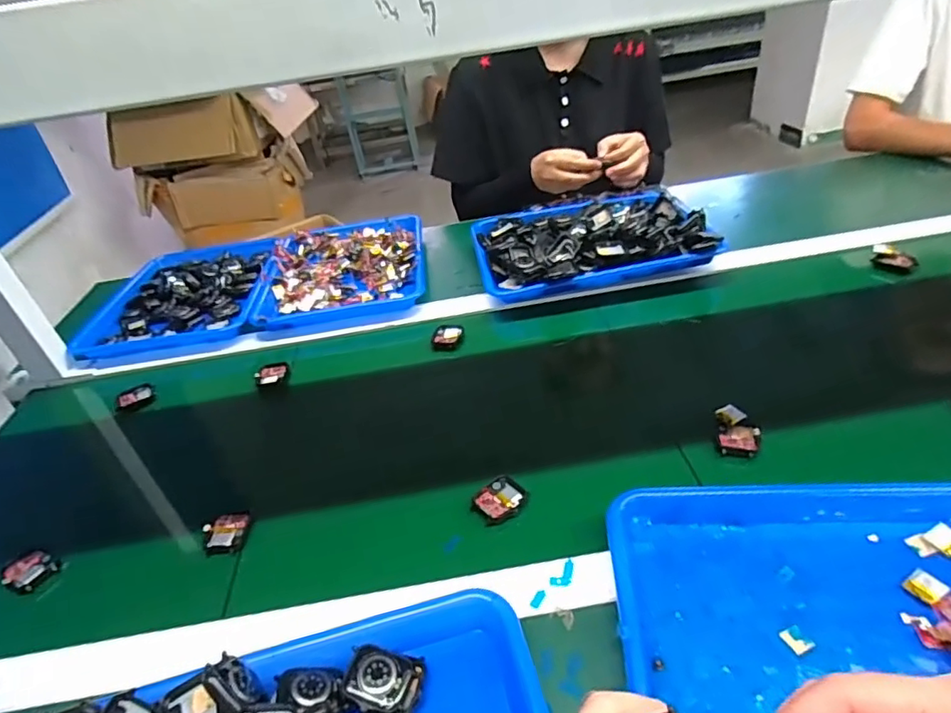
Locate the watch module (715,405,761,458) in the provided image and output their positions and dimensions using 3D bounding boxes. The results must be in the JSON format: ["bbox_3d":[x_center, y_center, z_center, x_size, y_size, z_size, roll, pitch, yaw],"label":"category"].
[{"bbox_3d":[0.249,0.070,0.533,0.035,0.014,0.056,5,39,15],"label":"watch module"}]

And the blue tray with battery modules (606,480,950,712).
[{"bbox_3d":[0.258,0.174,0.346,0.320,0.046,0.265,-4,38,4],"label":"blue tray with battery modules"}]

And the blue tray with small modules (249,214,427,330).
[{"bbox_3d":[-0.211,-0.146,0.914,0.259,0.045,0.296,-10,38,-4],"label":"blue tray with small modules"}]

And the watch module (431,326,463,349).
[{"bbox_3d":[-0.036,-0.026,0.735,0.039,0.004,0.042,4,53,3],"label":"watch module"}]

